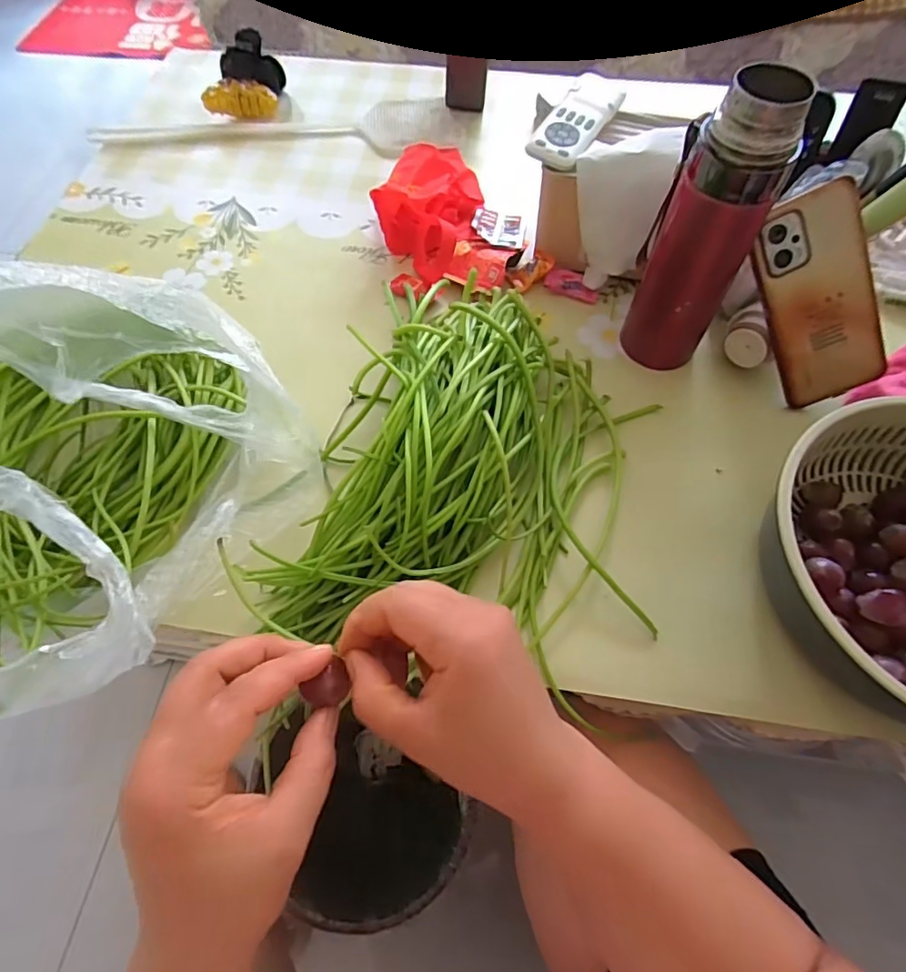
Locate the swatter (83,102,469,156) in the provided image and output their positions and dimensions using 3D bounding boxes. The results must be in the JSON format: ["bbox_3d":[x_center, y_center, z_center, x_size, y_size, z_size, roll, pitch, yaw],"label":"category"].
[{"bbox_3d":[-0.208,-0.439,0.668,0.458,0.009,0.095,-3,63,-1],"label":"swatter"}]

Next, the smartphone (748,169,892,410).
[{"bbox_3d":[0.294,-0.147,0.431,0.077,0.163,0.010,-21,23,19],"label":"smartphone"}]

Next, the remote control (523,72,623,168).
[{"bbox_3d":[0.115,-0.333,0.487,0.049,0.014,0.128,27,66,14],"label":"remote control"}]

